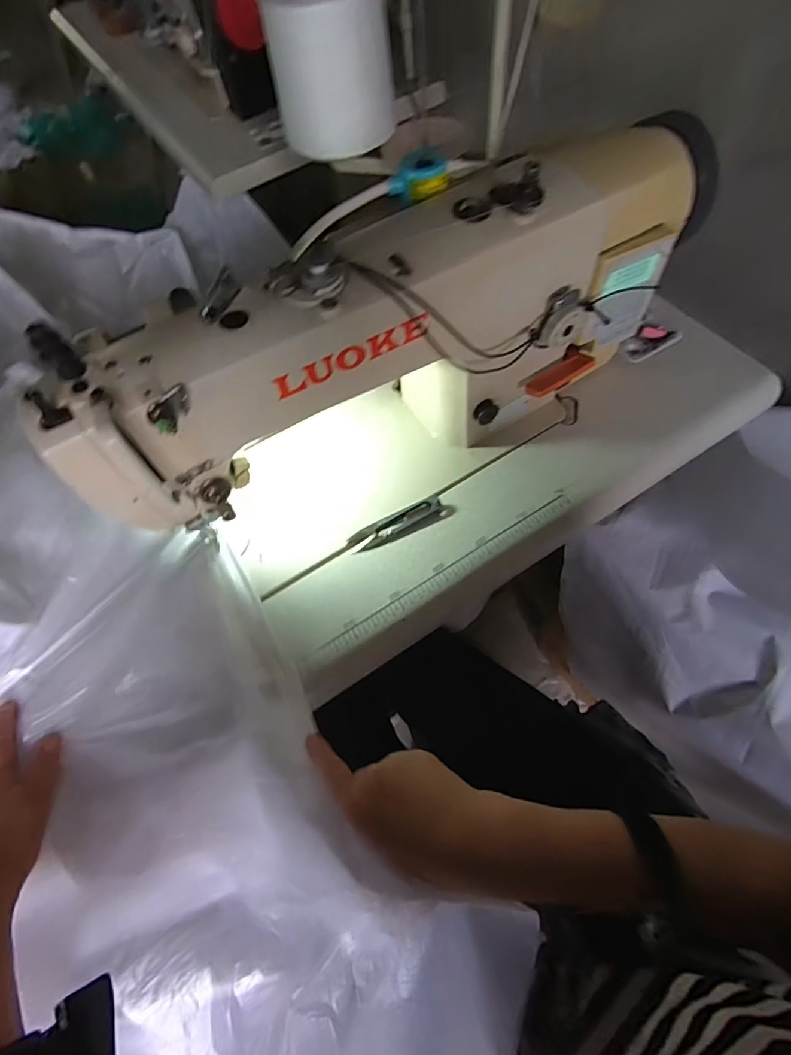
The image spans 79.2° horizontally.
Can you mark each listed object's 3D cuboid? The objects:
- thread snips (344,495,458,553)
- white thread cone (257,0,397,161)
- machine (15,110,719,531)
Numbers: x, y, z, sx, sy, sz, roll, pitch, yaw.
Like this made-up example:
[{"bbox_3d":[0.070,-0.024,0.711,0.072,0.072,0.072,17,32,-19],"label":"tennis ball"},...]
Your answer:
[{"bbox_3d":[0.006,-0.005,0.485,0.109,0.009,0.025,-23,63,-7],"label":"thread snips"},{"bbox_3d":[-0.089,-0.618,0.635,0.151,0.166,0.132,-11,62,-1],"label":"white thread cone"},{"bbox_3d":[0.020,-0.165,0.443,0.572,0.242,0.151,-28,63,-10],"label":"machine"}]

